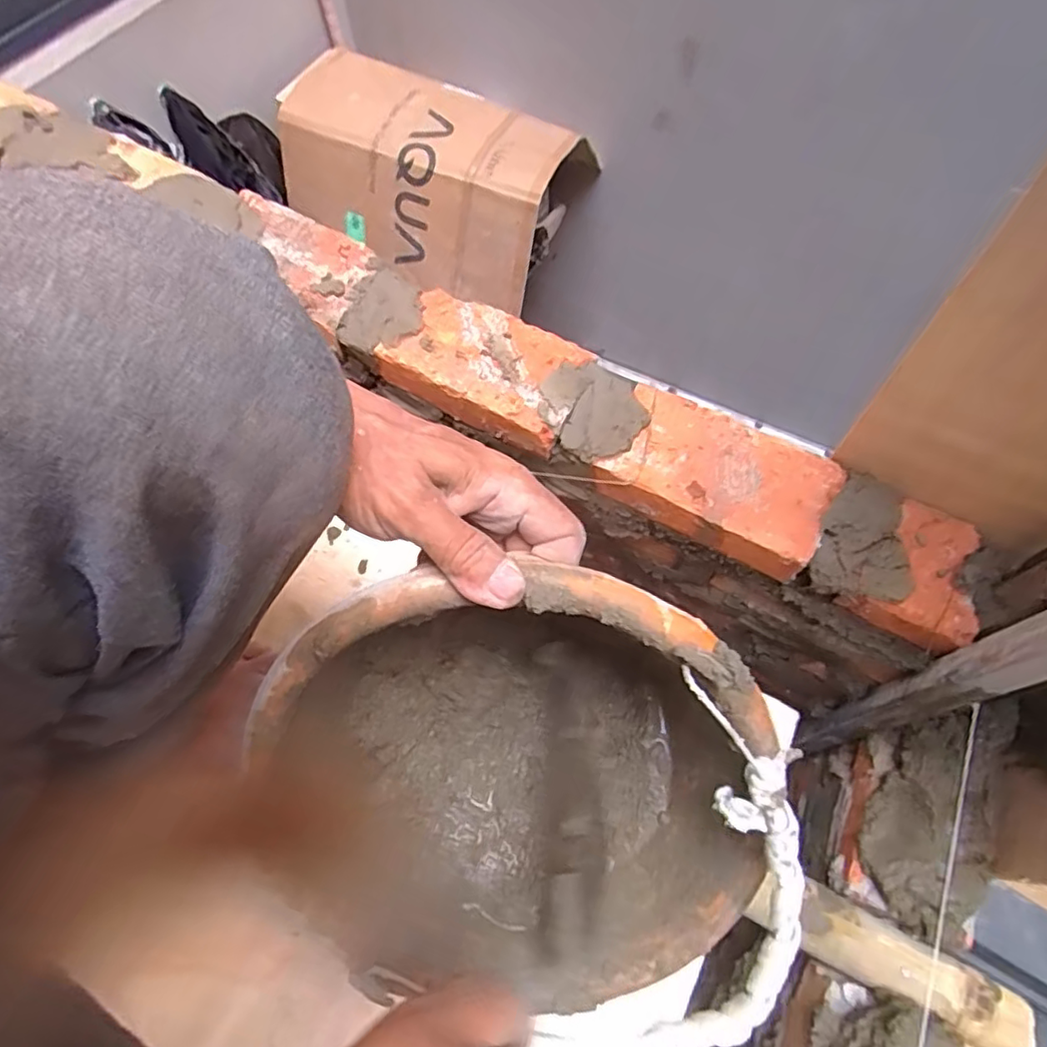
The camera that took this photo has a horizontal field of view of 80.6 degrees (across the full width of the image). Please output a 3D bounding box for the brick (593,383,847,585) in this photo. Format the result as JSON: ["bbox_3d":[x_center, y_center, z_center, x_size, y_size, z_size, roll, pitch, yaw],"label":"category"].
[{"bbox_3d":[0.168,-0.038,0.543,0.183,0.046,0.102,25,66,13],"label":"brick"}]

